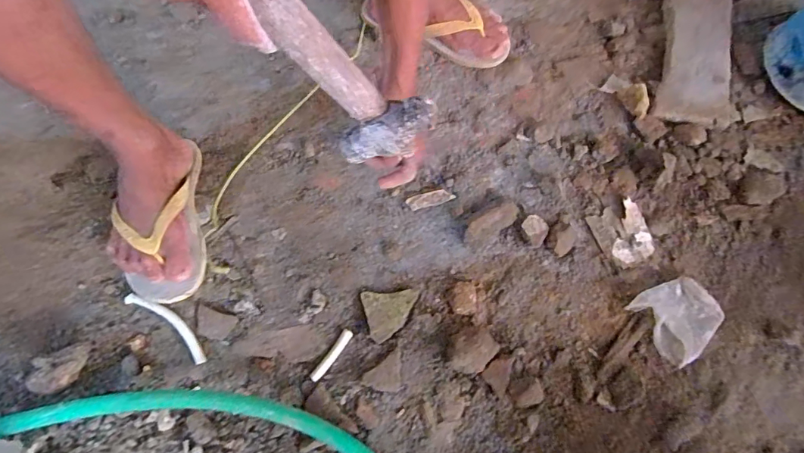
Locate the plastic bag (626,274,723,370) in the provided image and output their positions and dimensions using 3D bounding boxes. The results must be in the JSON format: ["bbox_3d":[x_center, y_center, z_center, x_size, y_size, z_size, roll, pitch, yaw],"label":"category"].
[{"bbox_3d":[0.329,0.107,0.541,0.089,0.020,0.085,-27,64,-8],"label":"plastic bag"}]

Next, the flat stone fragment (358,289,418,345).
[{"bbox_3d":[-0.012,0.103,0.550,0.063,0.009,0.061,-15,63,-3],"label":"flat stone fragment"}]

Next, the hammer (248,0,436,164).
[{"bbox_3d":[-0.105,-0.158,0.269,0.320,0.086,0.033,45,65,-27],"label":"hammer"}]

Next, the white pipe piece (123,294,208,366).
[{"bbox_3d":[-0.274,0.112,0.533,0.127,0.009,0.026,33,88,11],"label":"white pipe piece"}]

